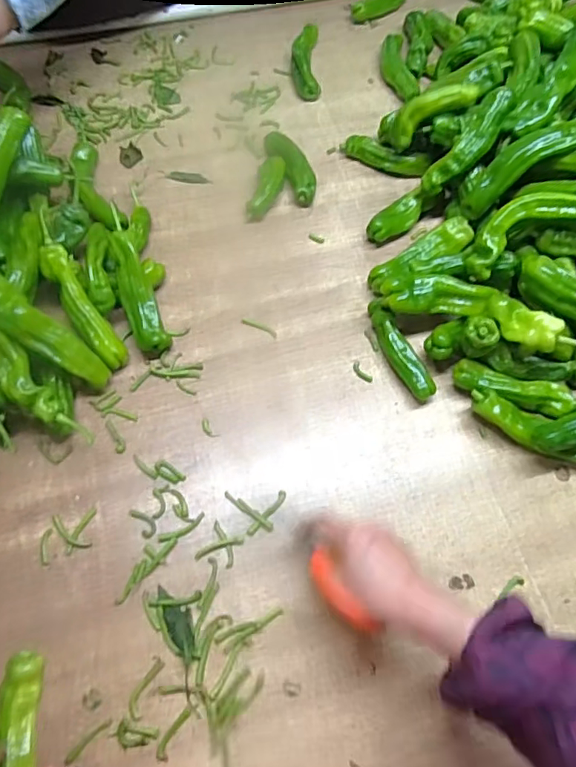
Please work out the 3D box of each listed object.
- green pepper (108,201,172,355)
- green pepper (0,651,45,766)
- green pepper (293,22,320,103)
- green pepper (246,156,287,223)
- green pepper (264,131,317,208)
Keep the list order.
[{"bbox_3d":[-0.183,-0.122,0.608,0.038,0.031,0.178,-18,93,-10],"label":"green pepper"},{"bbox_3d":[-0.172,0.245,0.336,0.028,0.022,0.123,-17,54,-10],"label":"green pepper"},{"bbox_3d":[0.030,-0.544,0.855,0.045,0.041,0.164,0,64,-2],"label":"green pepper"},{"bbox_3d":[-0.031,-0.275,0.724,0.035,0.023,0.100,20,79,8],"label":"green pepper"},{"bbox_3d":[0.008,-0.312,0.744,0.045,0.038,0.125,-26,68,-14],"label":"green pepper"}]

